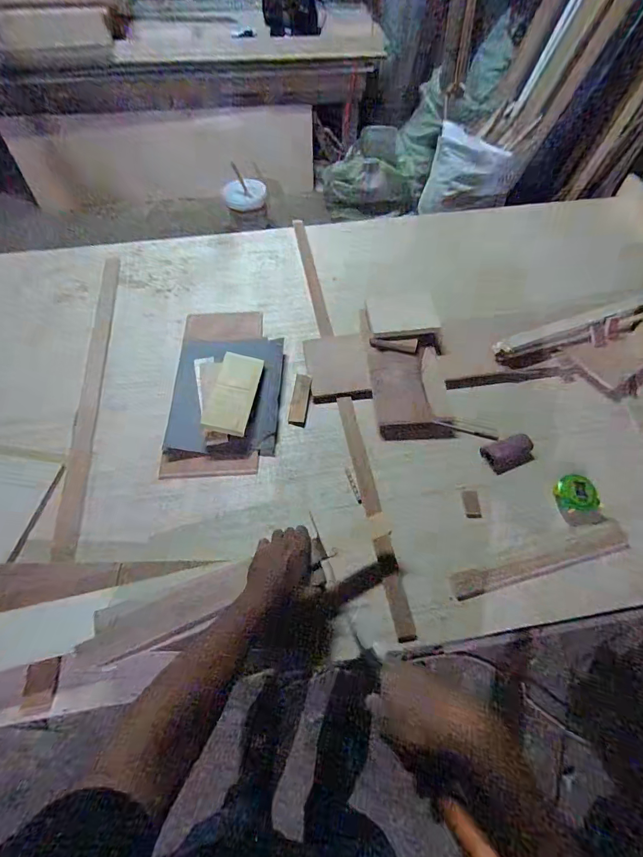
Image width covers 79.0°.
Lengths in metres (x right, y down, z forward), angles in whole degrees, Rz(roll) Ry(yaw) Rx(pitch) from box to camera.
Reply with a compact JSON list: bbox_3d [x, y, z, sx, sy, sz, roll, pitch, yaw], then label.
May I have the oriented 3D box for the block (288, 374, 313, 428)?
[{"bbox_3d":[-0.046,-0.064,0.877,0.040,0.011,0.133,7,59,3],"label":"block"}]

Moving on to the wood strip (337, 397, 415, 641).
[{"bbox_3d":[0.096,0.136,0.760,0.033,0.006,0.484,-8,58,-6],"label":"wood strip"}]

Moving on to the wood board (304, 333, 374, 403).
[{"bbox_3d":[0.040,-0.150,0.931,0.146,0.018,0.199,-3,59,-3],"label":"wood board"}]

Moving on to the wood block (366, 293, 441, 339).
[{"bbox_3d":[0.200,-0.278,0.958,0.167,0.013,0.127,-4,62,-1],"label":"wood block"}]

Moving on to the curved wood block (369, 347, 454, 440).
[{"bbox_3d":[0.192,-0.086,0.878,0.142,0.033,0.244,-4,59,-3],"label":"curved wood block"}]

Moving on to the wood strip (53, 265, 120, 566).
[{"bbox_3d":[-0.532,-0.132,0.915,0.047,0.019,0.870,-8,59,-6],"label":"wood strip"}]

